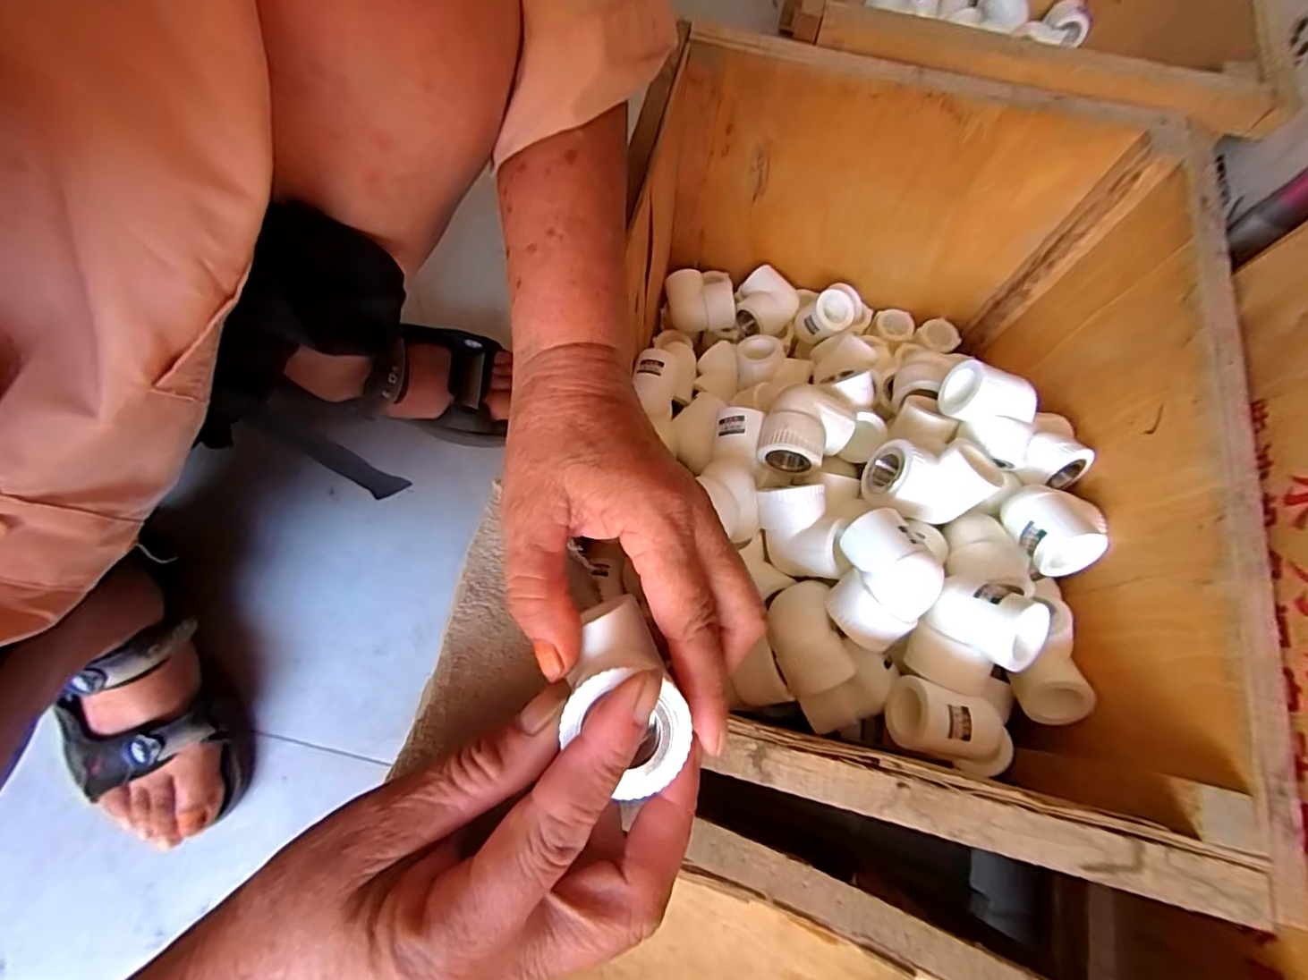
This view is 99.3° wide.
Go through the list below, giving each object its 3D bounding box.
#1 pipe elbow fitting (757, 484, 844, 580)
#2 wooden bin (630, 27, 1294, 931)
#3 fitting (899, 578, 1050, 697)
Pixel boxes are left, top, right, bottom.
[{"bbox_3d":[0.084,0.026,0.329,0.042,0.034,0.052,-2,72,-2],"label":"pipe elbow fitting"},{"bbox_3d":[0.129,-0.042,0.374,0.317,0.203,0.420,13,72,3],"label":"wooden bin"},{"bbox_3d":[0.170,0.075,0.289,0.047,0.036,0.061,38,118,32],"label":"fitting"}]

